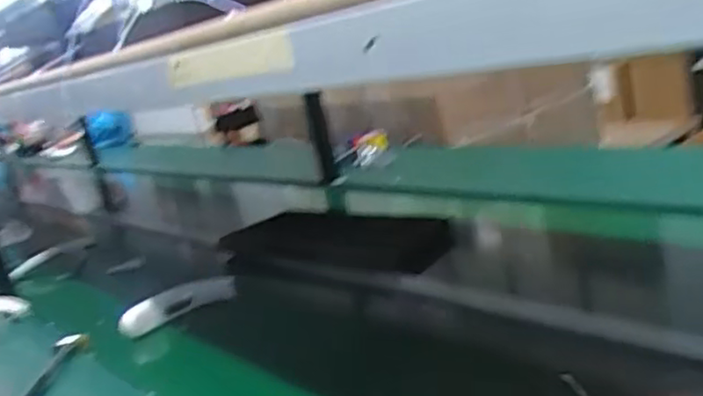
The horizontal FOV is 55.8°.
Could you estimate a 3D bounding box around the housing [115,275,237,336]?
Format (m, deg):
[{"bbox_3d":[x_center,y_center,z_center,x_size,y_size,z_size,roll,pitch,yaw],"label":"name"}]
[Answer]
[{"bbox_3d":[-0.317,0.193,1.210,0.209,0.065,0.045,-14,19,-20],"label":"housing"}]

